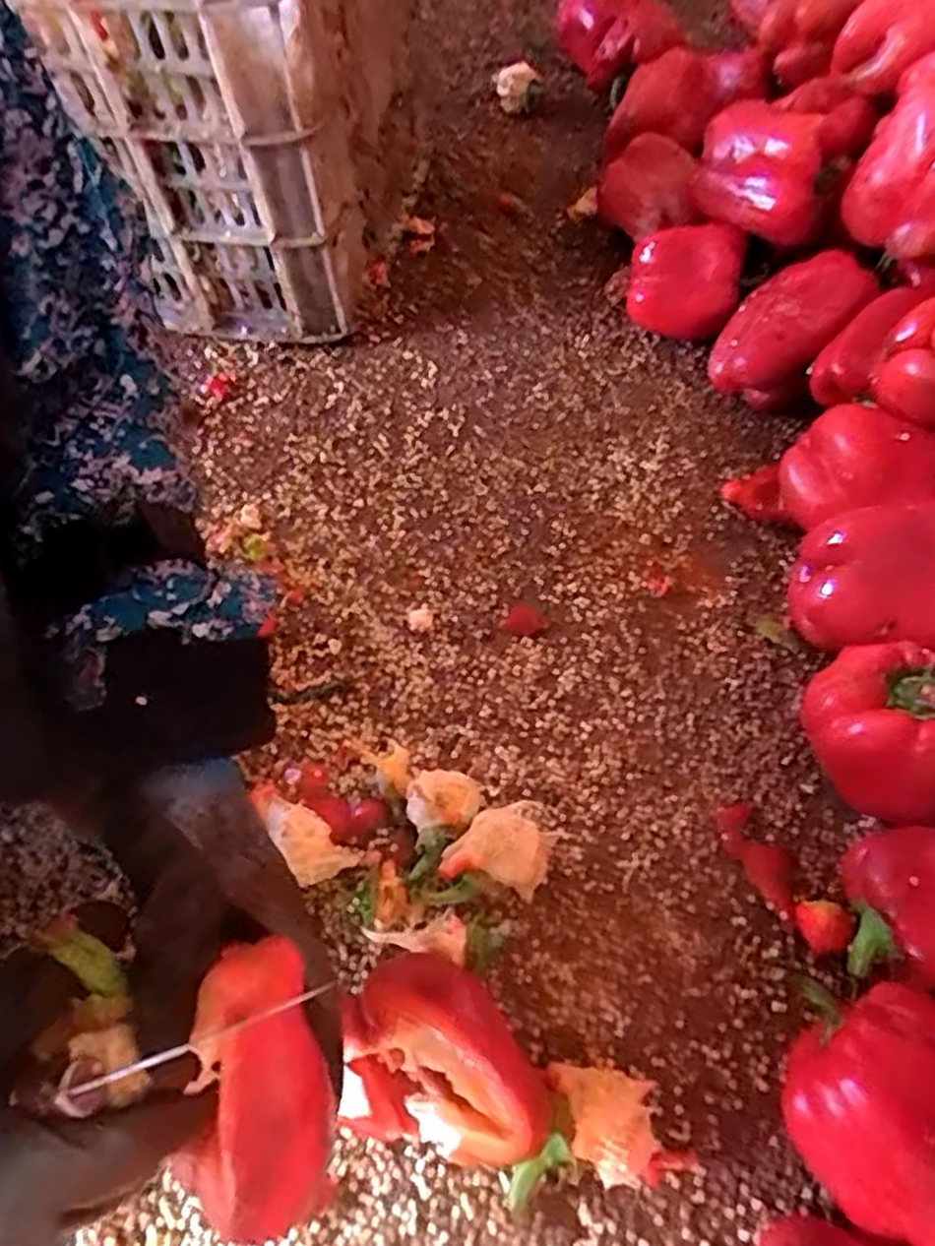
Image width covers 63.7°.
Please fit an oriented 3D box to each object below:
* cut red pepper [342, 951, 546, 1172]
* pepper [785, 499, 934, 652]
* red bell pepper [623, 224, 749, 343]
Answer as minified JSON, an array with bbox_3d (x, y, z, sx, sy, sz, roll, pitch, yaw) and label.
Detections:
[{"bbox_3d":[-0.009,0.206,0.357,0.094,0.062,0.076,9,61,9],"label":"cut red pepper"},{"bbox_3d":[0.254,-0.018,0.453,0.100,0.092,0.085,14,62,12],"label":"pepper"},{"bbox_3d":[0.179,-0.282,0.629,0.087,0.073,0.057,11,61,10],"label":"red bell pepper"}]

